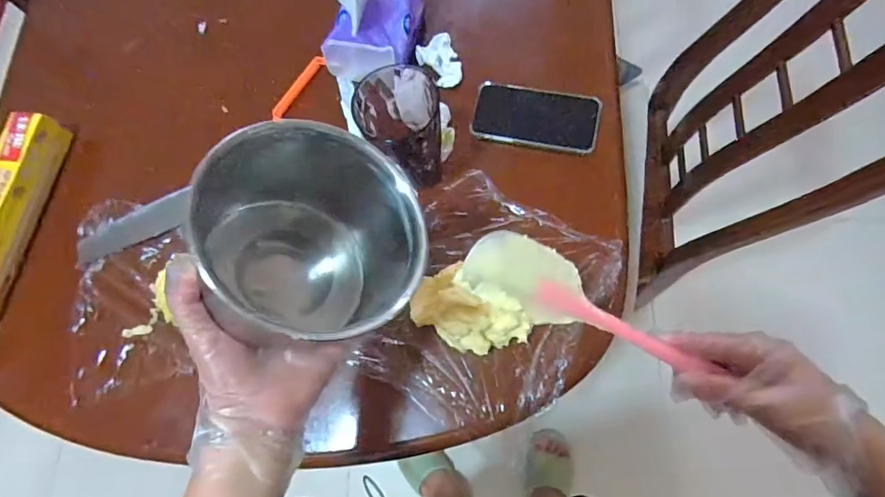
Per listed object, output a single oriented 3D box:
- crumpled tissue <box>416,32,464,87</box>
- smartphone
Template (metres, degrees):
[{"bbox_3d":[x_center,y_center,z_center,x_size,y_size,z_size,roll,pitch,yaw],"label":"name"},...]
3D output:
[{"bbox_3d":[0.002,-0.240,0.602,0.047,0.026,0.062,-38,71,-12],"label":"crumpled tissue"},{"bbox_3d":[0.115,-0.163,0.581,0.152,0.012,0.073,12,84,11],"label":"smartphone"}]

